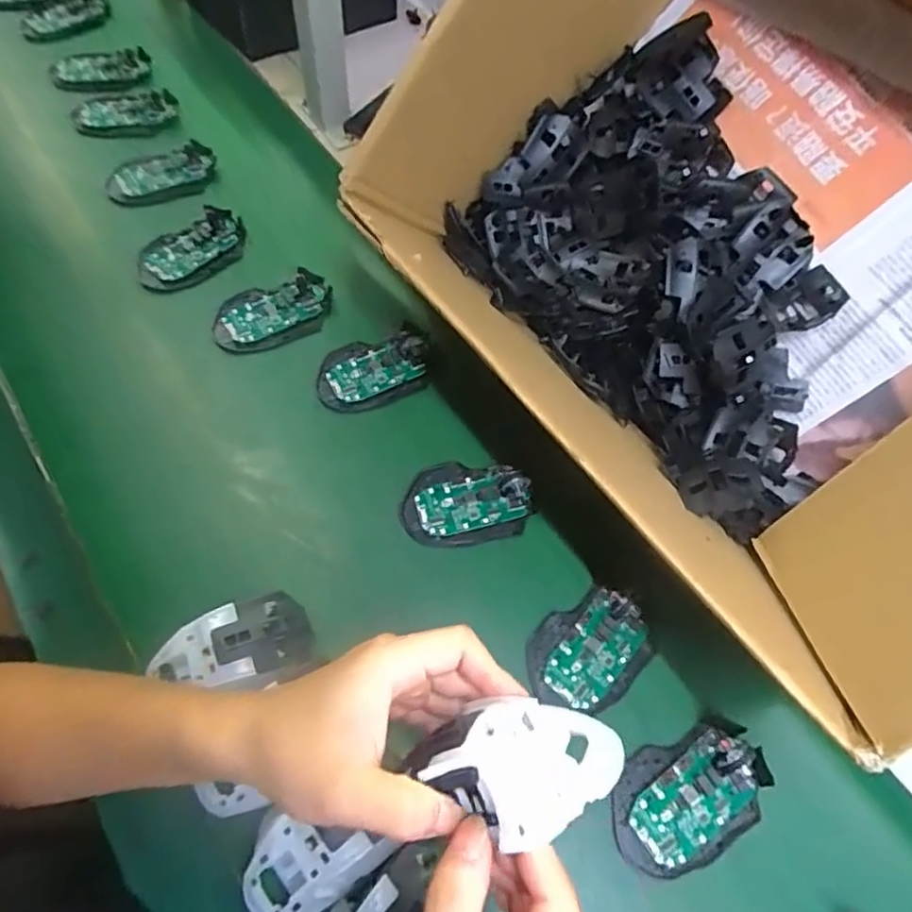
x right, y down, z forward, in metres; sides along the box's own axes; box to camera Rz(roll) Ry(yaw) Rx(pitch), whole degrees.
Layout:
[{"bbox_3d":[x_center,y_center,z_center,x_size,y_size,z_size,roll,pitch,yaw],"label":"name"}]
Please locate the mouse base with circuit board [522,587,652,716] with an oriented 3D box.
[{"bbox_3d":[0.099,0.144,0.452,0.095,0.025,0.072,-35,70,-20],"label":"mouse base with circuit board"}]

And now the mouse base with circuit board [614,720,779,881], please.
[{"bbox_3d":[0.160,0.230,0.409,0.111,0.024,0.073,-16,65,-12],"label":"mouse base with circuit board"}]

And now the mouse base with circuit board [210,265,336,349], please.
[{"bbox_3d":[-0.177,-0.140,0.592,0.115,0.014,0.067,-25,67,-16],"label":"mouse base with circuit board"}]

